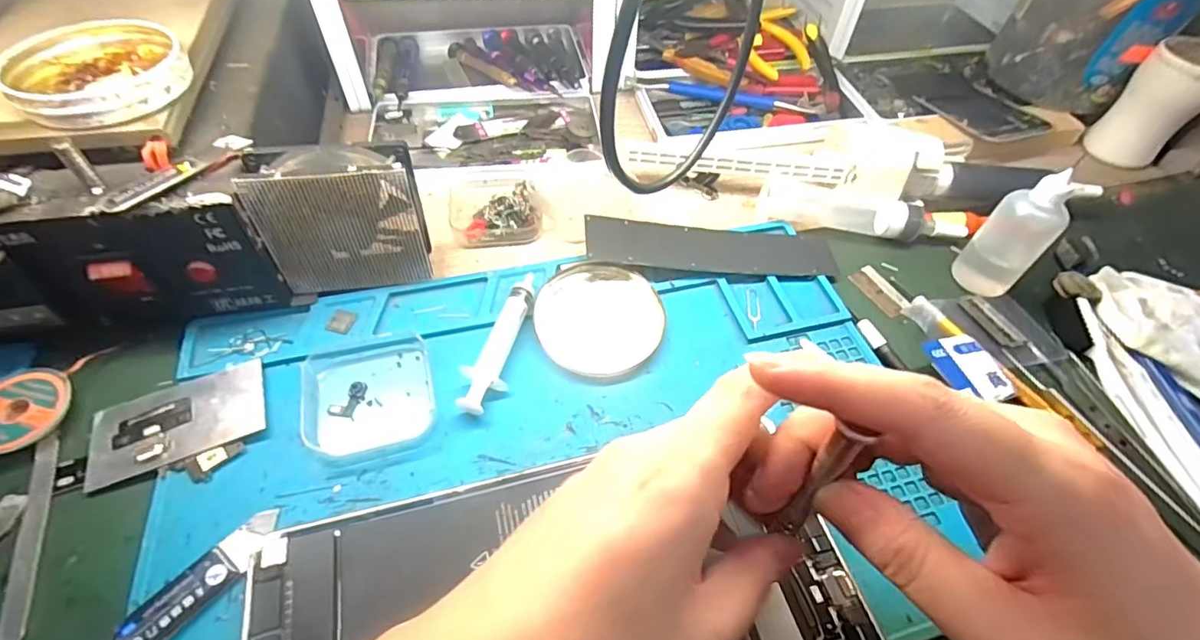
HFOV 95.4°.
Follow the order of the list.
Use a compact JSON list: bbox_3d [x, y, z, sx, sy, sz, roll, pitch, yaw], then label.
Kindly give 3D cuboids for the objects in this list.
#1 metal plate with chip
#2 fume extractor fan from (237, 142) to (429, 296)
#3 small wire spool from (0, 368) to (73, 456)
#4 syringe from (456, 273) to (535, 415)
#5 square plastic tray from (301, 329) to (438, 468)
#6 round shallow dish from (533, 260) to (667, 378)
[{"bbox_3d":[-0.211,0.050,0.273,0.078,0.004,0.046,-17,56,-14],"label":"metal plate with chip"},{"bbox_3d":[-0.140,-0.055,0.304,0.079,0.086,0.026,-11,54,-10],"label":"fume extractor fan"},{"bbox_3d":[-0.284,0.045,0.267,0.043,0.013,0.043,1,53,-1],"label":"small wire spool"},{"bbox_3d":[-0.056,0.011,0.304,0.021,0.015,0.091,12,54,7],"label":"syringe"},{"bbox_3d":[-0.119,0.039,0.283,0.061,0.014,0.063,-11,54,-11],"label":"square plastic tray"},{"bbox_3d":[0.000,-0.003,0.319,0.073,0.015,0.073,1,53,-1],"label":"round shallow dish"}]

